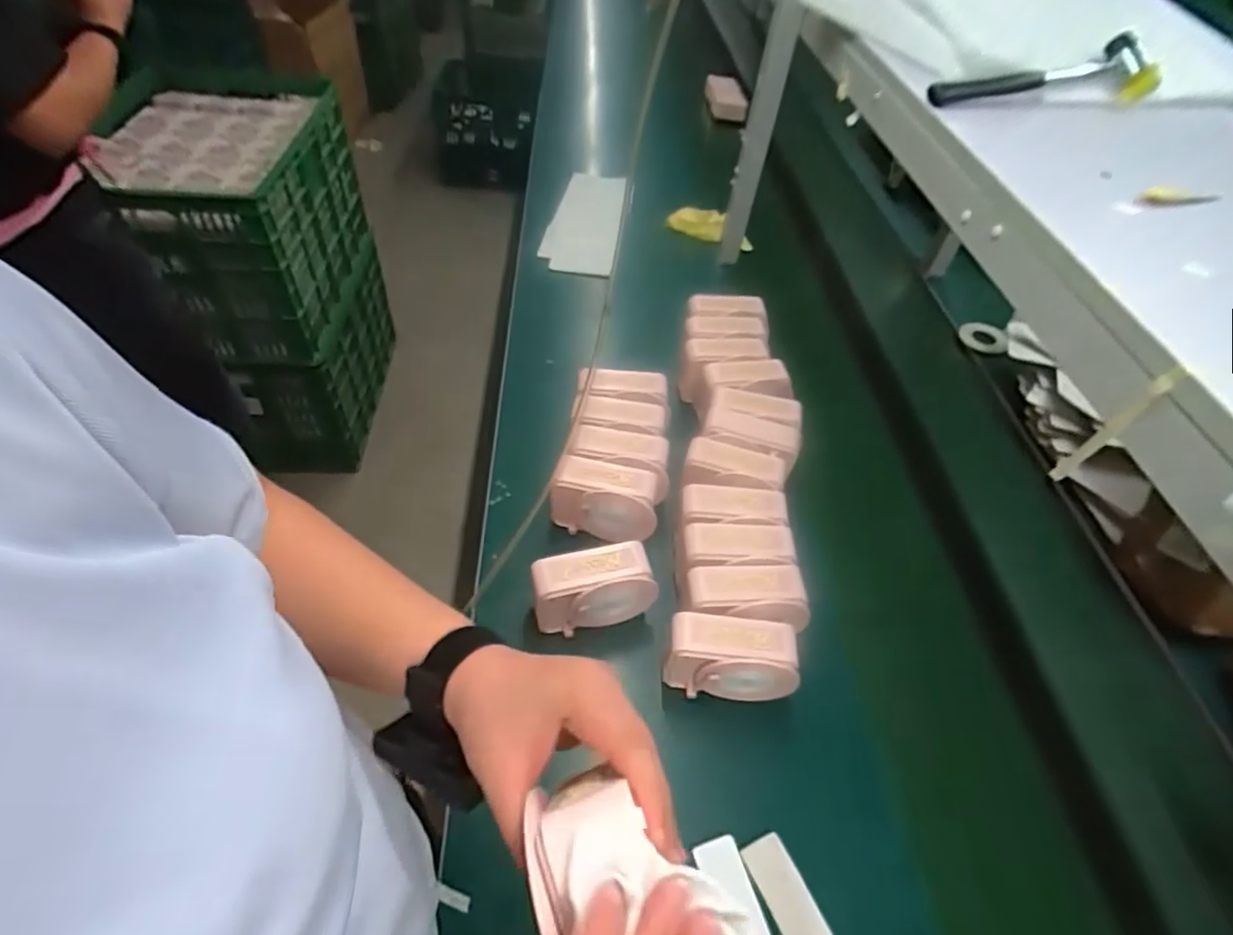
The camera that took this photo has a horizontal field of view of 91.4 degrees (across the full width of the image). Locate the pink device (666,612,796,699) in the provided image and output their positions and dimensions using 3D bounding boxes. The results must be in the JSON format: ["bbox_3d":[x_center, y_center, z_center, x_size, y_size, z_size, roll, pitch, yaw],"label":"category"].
[{"bbox_3d":[0.117,0.197,0.624,0.126,0.083,0.054,6,49,-1],"label":"pink device"}]

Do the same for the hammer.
[{"bbox_3d":[0.431,-0.396,0.603,0.261,0.051,0.048,-9,51,-14],"label":"hammer"}]

